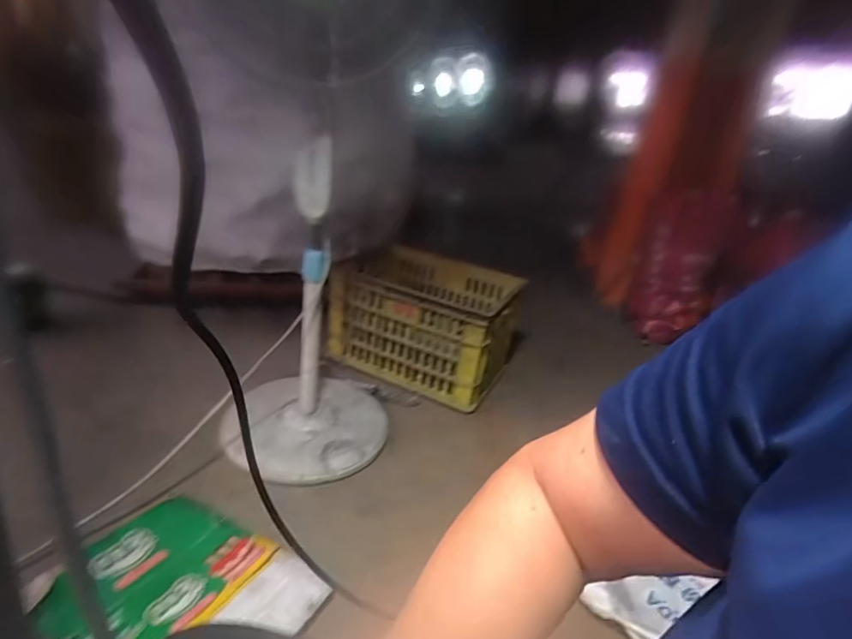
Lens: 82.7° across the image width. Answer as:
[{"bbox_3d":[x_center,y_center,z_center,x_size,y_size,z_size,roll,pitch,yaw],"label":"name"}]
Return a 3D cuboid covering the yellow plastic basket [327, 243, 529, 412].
[{"bbox_3d":[0.000,0.006,1.439,0.478,0.291,0.350,17,25,20],"label":"yellow plastic basket"}]

